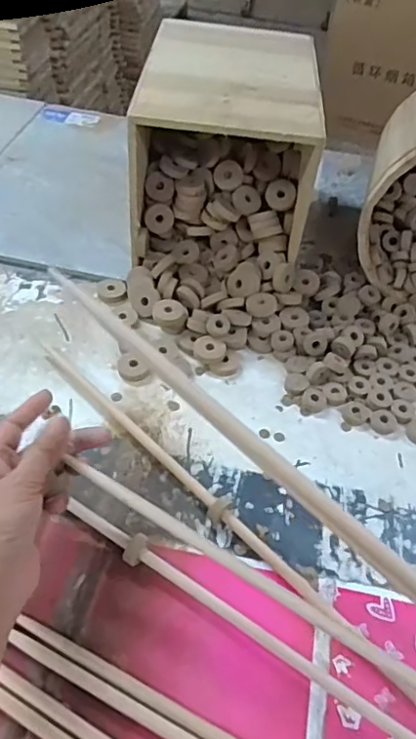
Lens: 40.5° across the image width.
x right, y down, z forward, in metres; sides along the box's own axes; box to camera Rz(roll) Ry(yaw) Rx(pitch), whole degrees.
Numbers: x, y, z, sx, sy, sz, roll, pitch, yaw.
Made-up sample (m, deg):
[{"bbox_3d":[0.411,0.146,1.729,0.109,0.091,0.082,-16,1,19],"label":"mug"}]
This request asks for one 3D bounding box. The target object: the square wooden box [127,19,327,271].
[{"bbox_3d":[0.019,-0.281,0.714,0.195,0.193,0.278,5,51,-2],"label":"square wooden box"}]

